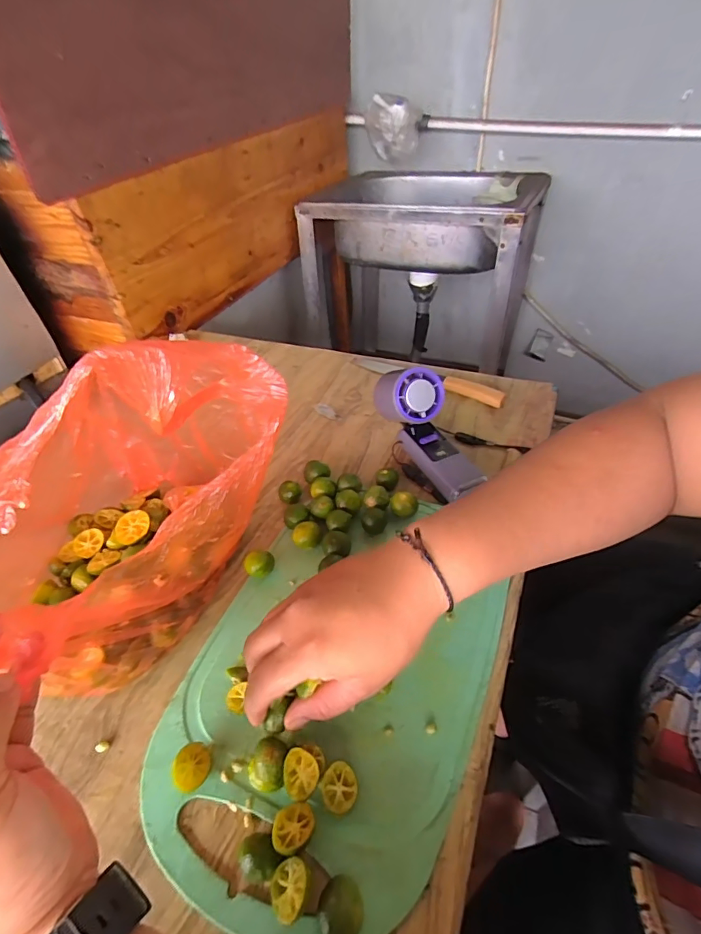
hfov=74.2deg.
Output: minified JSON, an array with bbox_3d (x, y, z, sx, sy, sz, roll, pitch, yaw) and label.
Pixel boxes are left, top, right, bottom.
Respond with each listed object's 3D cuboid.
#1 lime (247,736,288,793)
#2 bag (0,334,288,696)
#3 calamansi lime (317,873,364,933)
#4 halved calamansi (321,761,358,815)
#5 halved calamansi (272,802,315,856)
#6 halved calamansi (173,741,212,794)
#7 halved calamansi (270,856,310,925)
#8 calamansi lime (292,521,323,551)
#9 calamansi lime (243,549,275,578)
[{"bbox_3d":[-0.051,0.190,0.295,0.028,0.020,0.025,-36,51,-29],"label":"lime"},{"bbox_3d":[-0.193,0.017,0.329,0.182,0.201,0.260,24,50,28],"label":"bag"},{"bbox_3d":[-0.005,0.236,0.247,0.023,0.013,0.028,-1,43,5],"label":"calamansi lime"},{"bbox_3d":[-0.007,0.199,0.287,0.022,0.010,0.024,-24,46,-19],"label":"halved calamansi"},{"bbox_3d":[-0.033,0.212,0.272,0.025,0.017,0.022,-29,48,-23],"label":"halved calamansi"},{"bbox_3d":[-0.102,0.195,0.300,0.021,0.015,0.027,5,44,12],"label":"halved calamansi"},{"bbox_3d":[-0.032,0.231,0.254,0.021,0.015,0.026,0,43,6],"label":"halved calamansi"},{"bbox_3d":[-0.039,0.063,0.426,0.026,0.022,0.019,-10,43,-4],"label":"calamansi lime"},{"bbox_3d":[-0.080,0.088,0.409,0.026,0.021,0.021,-20,45,-15],"label":"calamansi lime"}]

